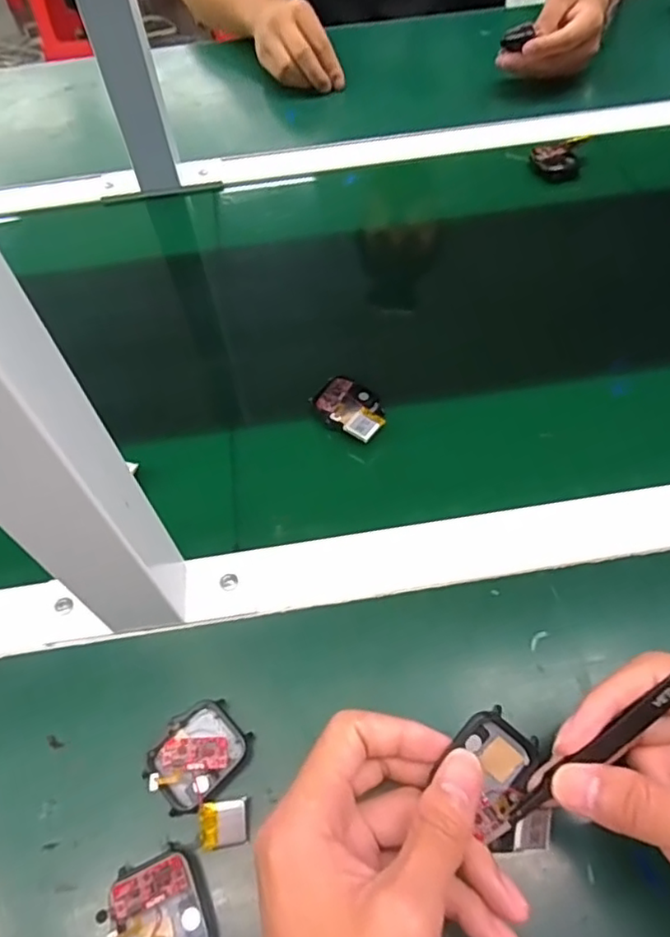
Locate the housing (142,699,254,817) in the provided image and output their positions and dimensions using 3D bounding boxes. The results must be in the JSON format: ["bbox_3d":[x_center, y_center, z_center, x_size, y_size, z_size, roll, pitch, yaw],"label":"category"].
[{"bbox_3d":[-0.067,0.137,0.291,0.038,0.012,0.046,38,67,27],"label":"housing"}]

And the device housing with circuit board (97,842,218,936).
[{"bbox_3d":[-0.074,0.192,0.254,0.037,0.022,0.049,-22,56,-9],"label":"device housing with circuit board"}]

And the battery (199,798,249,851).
[{"bbox_3d":[-0.050,0.162,0.274,0.022,0.004,0.018,0,72,-18],"label":"battery"}]

